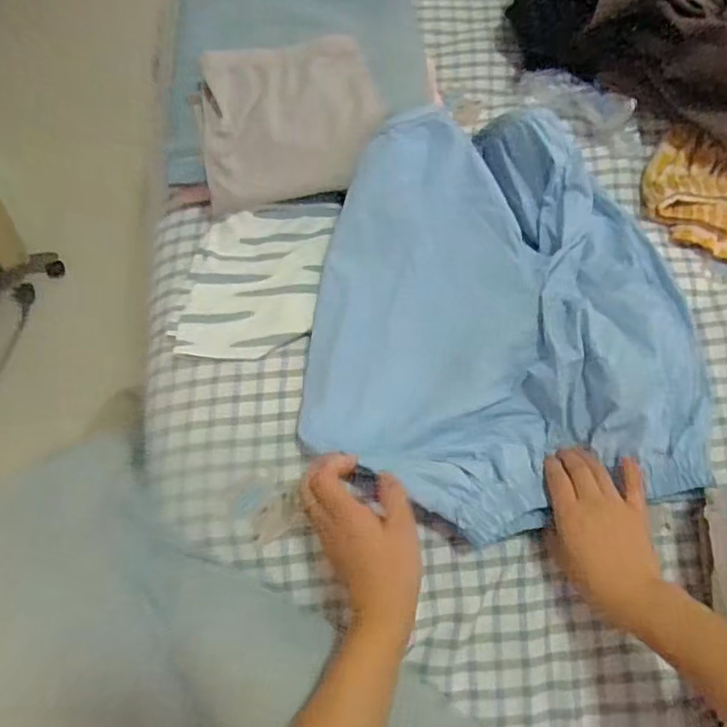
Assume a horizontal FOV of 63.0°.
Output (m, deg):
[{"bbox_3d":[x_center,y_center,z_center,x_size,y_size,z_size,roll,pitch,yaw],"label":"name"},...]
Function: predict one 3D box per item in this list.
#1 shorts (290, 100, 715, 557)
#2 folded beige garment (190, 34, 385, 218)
[{"bbox_3d":[0.133,-0.044,0.495,0.332,0.091,0.341,8,63,2],"label":"shorts"},{"bbox_3d":[-0.066,-0.218,0.536,0.166,0.023,0.133,-13,95,-7],"label":"folded beige garment"}]

